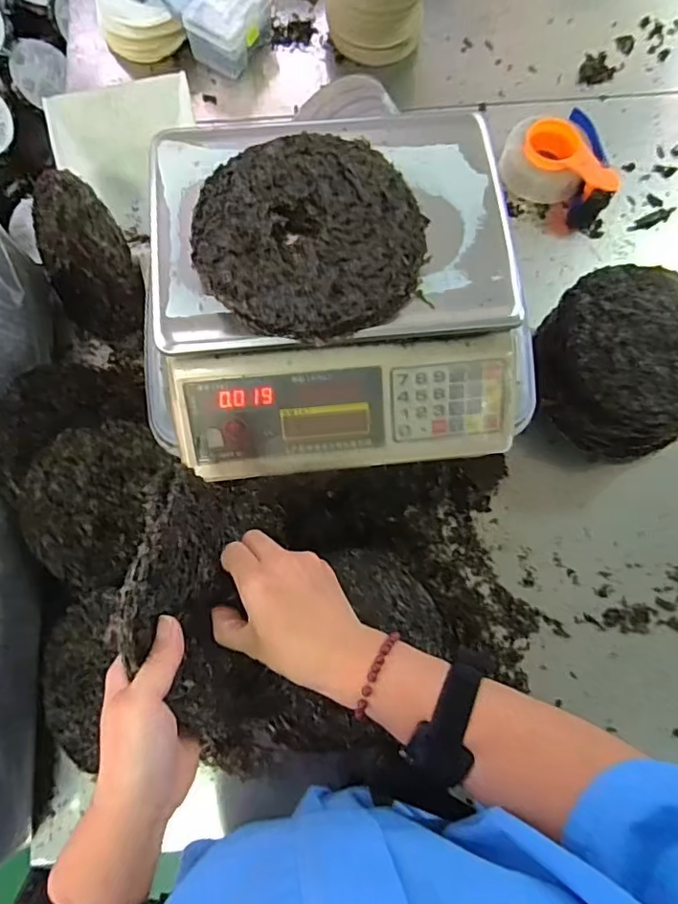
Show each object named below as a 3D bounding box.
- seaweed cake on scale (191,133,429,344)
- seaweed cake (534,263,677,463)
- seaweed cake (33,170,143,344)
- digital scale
[{"bbox_3d":[-0.024,-0.191,0.493,0.194,0.021,0.191,0,76,-1],"label":"seaweed cake on scale"},{"bbox_3d":[0.369,-0.110,0.726,0.191,0.136,0.220,-27,78,-8],"label":"seaweed cake"},{"bbox_3d":[-0.332,-0.242,0.734,0.017,0.200,0.212,-34,101,-41],"label":"seaweed cake"},{"bbox_3d":[-0.007,-0.151,0.550,0.368,0.104,0.319,-6,76,-3],"label":"digital scale"}]

